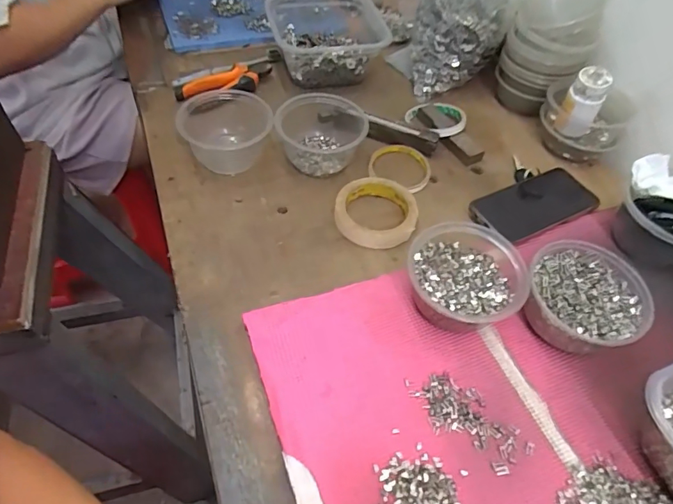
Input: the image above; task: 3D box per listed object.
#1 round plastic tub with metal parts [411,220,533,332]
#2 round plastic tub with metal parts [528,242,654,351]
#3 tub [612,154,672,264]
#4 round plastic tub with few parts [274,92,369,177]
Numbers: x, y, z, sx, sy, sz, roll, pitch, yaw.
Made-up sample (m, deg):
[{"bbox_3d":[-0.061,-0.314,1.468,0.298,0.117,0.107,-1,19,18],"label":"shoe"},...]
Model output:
[{"bbox_3d":[0.129,0.030,0.478,0.118,0.057,0.115,2,53,-2],"label":"round plastic tub with metal parts"},{"bbox_3d":[0.247,0.050,0.474,0.109,0.057,0.114,2,53,-2],"label":"round plastic tub with metal parts"},{"bbox_3d":[0.368,-0.040,0.529,0.083,0.078,0.106,-35,62,-26],"label":"tub"},{"bbox_3d":[-0.018,-0.161,0.617,0.113,0.057,0.115,6,53,1],"label":"round plastic tub with few parts"}]

